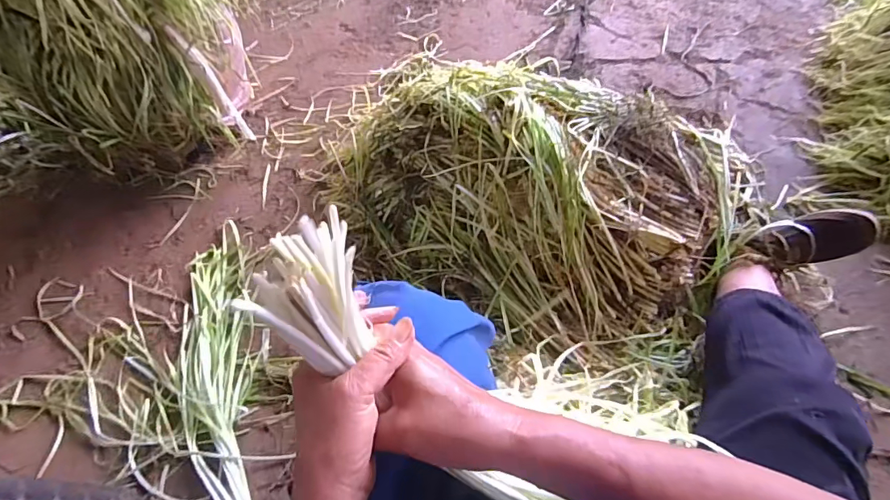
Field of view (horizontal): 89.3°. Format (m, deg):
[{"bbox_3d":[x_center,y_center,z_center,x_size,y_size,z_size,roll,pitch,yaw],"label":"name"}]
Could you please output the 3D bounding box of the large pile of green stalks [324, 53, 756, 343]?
[{"bbox_3d":[0.131,-0.125,0.857,0.766,0.240,0.474,29,64,22],"label":"large pile of green stalks"}]

